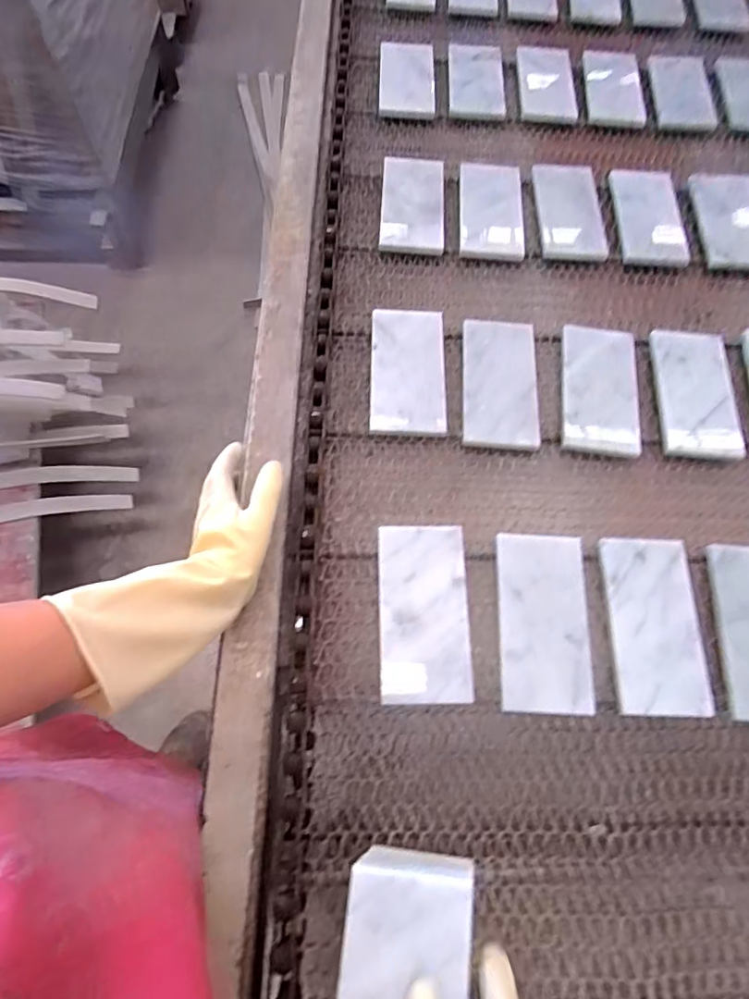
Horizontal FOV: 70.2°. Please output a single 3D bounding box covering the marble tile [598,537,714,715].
[{"bbox_3d":[0.255,0.112,0.485,0.082,0.008,0.156,2,69,-3],"label":"marble tile"}]

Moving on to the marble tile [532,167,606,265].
[{"bbox_3d":[0.258,-0.388,0.713,0.086,0.011,0.177,3,67,-1],"label":"marble tile"}]

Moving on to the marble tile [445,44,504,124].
[{"bbox_3d":[0.154,-0.648,0.814,0.086,0.011,0.183,4,67,0],"label":"marble tile"}]

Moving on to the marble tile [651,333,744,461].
[{"bbox_3d":[0.358,-0.120,0.591,0.088,0.013,0.161,3,66,3],"label":"marble tile"}]

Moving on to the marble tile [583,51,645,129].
[{"bbox_3d":[0.368,-0.645,0.829,0.079,0.018,0.196,2,62,11],"label":"marble tile"}]

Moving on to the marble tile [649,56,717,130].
[{"bbox_3d":[0.474,-0.640,0.829,0.087,0.013,0.190,7,65,2],"label":"marble tile"}]

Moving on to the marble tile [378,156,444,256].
[{"bbox_3d":[0.049,-0.390,0.698,0.080,0.013,0.174,4,67,-1],"label":"marble tile"}]

